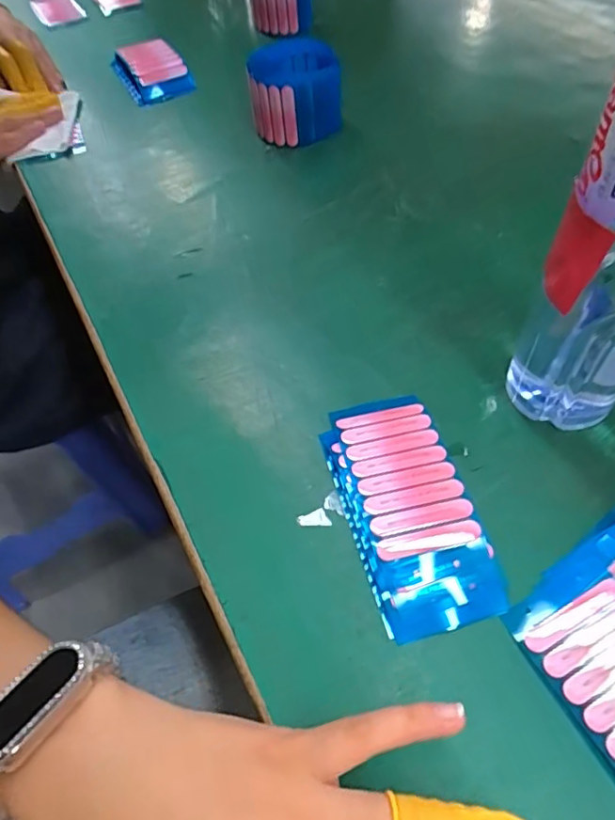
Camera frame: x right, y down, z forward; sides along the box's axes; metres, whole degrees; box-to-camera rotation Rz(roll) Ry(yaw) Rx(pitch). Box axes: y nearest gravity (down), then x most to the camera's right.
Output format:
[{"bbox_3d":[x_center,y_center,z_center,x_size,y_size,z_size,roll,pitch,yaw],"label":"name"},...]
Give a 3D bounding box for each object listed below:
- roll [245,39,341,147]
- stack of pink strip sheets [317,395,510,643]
[{"bbox_3d":[-0.009,-0.282,0.501,0.073,0.062,0.058,-20,56,-10],"label":"roll"},{"bbox_3d":[0.050,0.046,0.293,0.062,0.018,0.130,-13,55,-5],"label":"stack of pink strip sheets"}]

